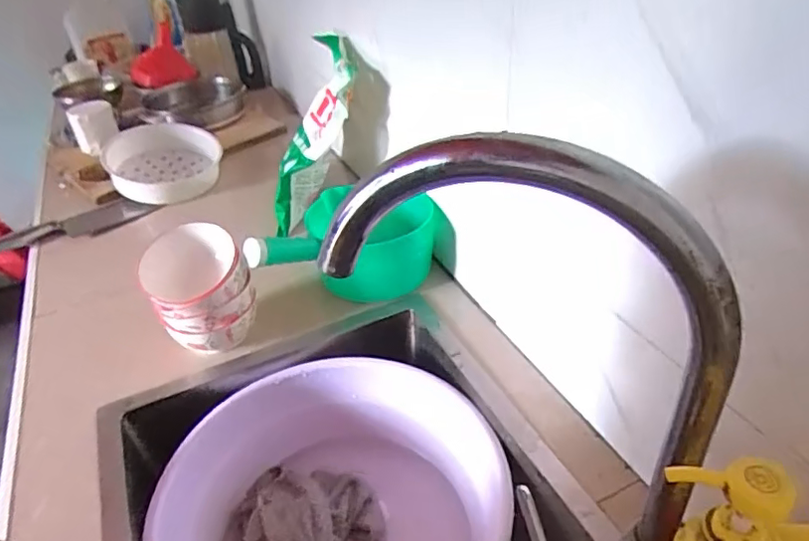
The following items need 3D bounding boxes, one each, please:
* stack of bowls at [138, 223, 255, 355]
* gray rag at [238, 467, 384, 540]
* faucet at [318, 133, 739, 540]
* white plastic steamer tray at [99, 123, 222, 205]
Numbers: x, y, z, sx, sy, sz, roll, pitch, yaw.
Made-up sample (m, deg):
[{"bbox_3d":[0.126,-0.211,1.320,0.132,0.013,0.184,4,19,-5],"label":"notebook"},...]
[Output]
[{"bbox_3d":[-0.249,0.036,0.710,0.113,0.148,0.113,-19,38,-19],"label":"stack of bowls"},{"bbox_3d":[-0.105,0.307,0.652,0.157,0.044,0.218,-13,37,-11],"label":"gray rag"},{"bbox_3d":[0.065,0.080,0.357,0.221,0.336,0.059,19,42,29],"label":"faucet"},{"bbox_3d":[-0.466,-0.212,1.108,0.200,0.073,0.242,-19,38,-19],"label":"white plastic steamer tray"}]

